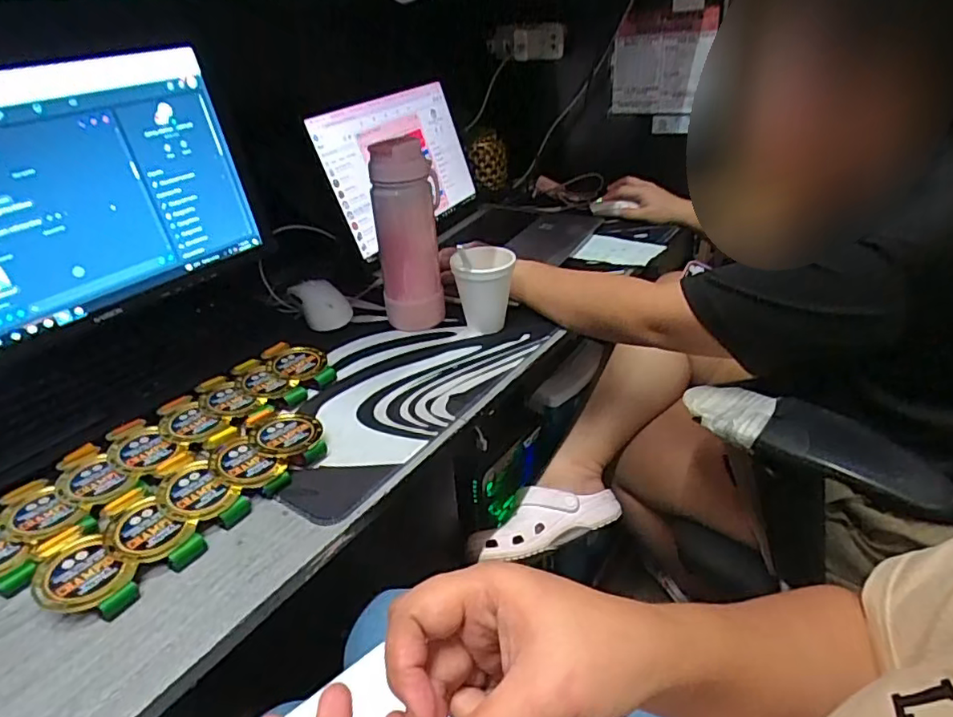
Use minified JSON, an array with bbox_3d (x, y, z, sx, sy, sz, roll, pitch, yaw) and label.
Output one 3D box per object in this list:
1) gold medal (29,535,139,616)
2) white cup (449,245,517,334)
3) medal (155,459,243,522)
[{"bbox_3d":[-0.289,0.158,0.420,0.063,0.004,0.053,23,40,20],"label":"gold medal"},{"bbox_3d":[0.008,-0.088,0.711,0.067,0.097,0.071,-3,32,2],"label":"white cup"},{"bbox_3d":[-0.237,0.112,0.484,0.063,0.005,0.051,29,44,27],"label":"medal"}]

